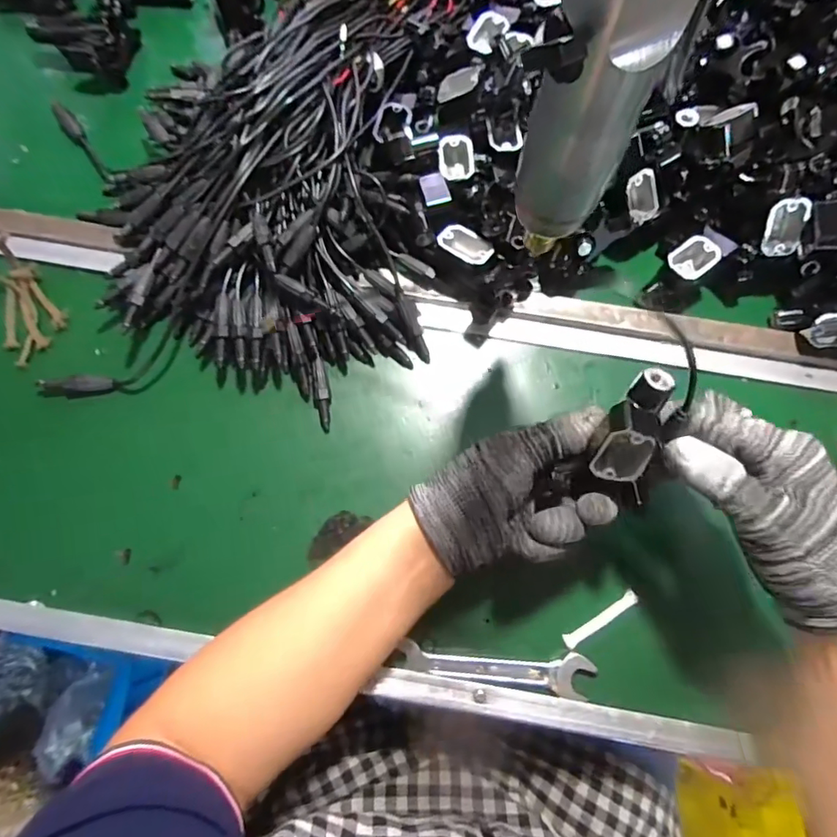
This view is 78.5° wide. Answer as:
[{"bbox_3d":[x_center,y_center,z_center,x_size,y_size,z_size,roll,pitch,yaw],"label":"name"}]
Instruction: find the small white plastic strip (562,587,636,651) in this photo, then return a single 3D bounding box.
[{"bbox_3d":[0.124,0.136,0.348,0.059,0.004,0.010,-30,76,-9],"label":"small white plastic strip"}]

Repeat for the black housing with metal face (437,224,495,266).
[{"bbox_3d":[0.035,-0.129,0.380,0.042,0.009,0.025,37,77,10],"label":"black housing with metal face"}]

